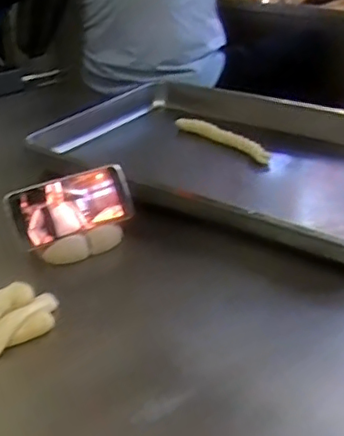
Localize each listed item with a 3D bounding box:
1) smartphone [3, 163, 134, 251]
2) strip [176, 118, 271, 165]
[{"bbox_3d":[-0.124,-0.016,0.751,0.151,0.074,0.014,-20,3,-28],"label":"smartphone"},{"bbox_3d":[0.079,-0.137,1.011,0.018,0.029,0.206,-26,39,-35],"label":"strip"}]

